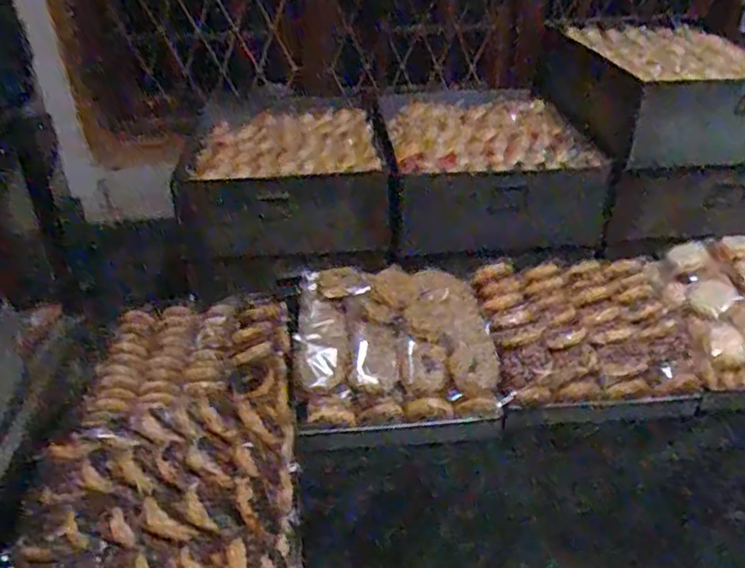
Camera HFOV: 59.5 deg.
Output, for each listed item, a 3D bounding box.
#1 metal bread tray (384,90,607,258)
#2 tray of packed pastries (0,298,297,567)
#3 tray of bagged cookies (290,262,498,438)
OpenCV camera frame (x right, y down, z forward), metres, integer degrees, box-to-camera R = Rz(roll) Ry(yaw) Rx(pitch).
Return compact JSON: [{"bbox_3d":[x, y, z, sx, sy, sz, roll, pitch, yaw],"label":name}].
[{"bbox_3d":[0.298,-0.323,1.763,0.521,0.265,0.653,-4,32,-4],"label":"metal bread tray"},{"bbox_3d":[-0.356,0.266,1.195,0.408,0.135,0.782,-5,32,-5],"label":"tray of packed pastries"},{"bbox_3d":[0.041,0.102,1.353,0.399,0.092,0.387,-4,53,0],"label":"tray of bagged cookies"}]

